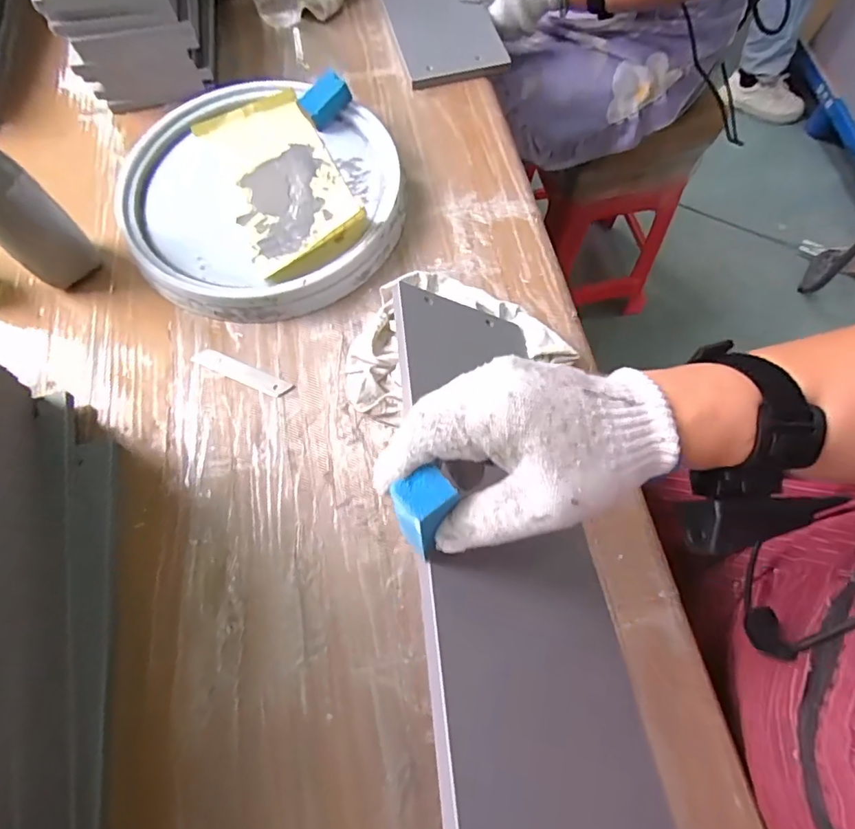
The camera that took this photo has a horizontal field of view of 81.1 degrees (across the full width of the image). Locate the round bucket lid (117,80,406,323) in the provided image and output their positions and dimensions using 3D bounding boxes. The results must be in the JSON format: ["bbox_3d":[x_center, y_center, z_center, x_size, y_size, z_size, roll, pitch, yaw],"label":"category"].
[{"bbox_3d":[-0.172,-0.234,0.533,0.281,0.039,0.285,-1,69,2],"label":"round bucket lid"}]

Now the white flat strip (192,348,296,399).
[{"bbox_3d":[-0.177,-0.040,0.477,0.105,0.004,0.019,23,71,11],"label":"white flat strip"}]

